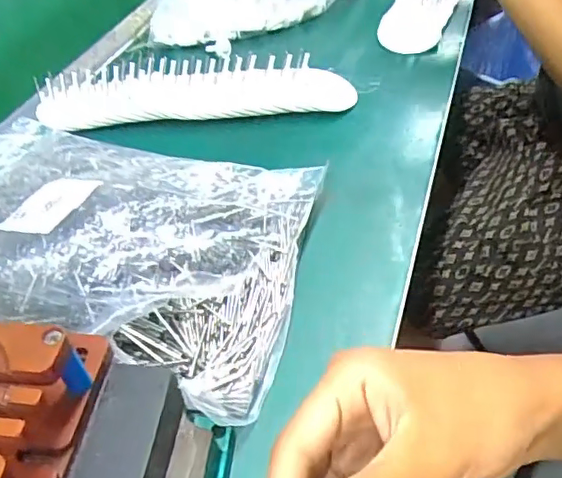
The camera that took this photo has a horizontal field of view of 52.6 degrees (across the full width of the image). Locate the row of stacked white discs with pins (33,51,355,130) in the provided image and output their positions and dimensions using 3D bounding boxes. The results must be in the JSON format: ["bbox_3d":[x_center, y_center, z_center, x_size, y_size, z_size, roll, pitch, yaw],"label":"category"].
[{"bbox_3d":[-0.074,-0.135,0.513,0.281,0.035,0.064,-7,44,0],"label":"row of stacked white discs with pins"}]

